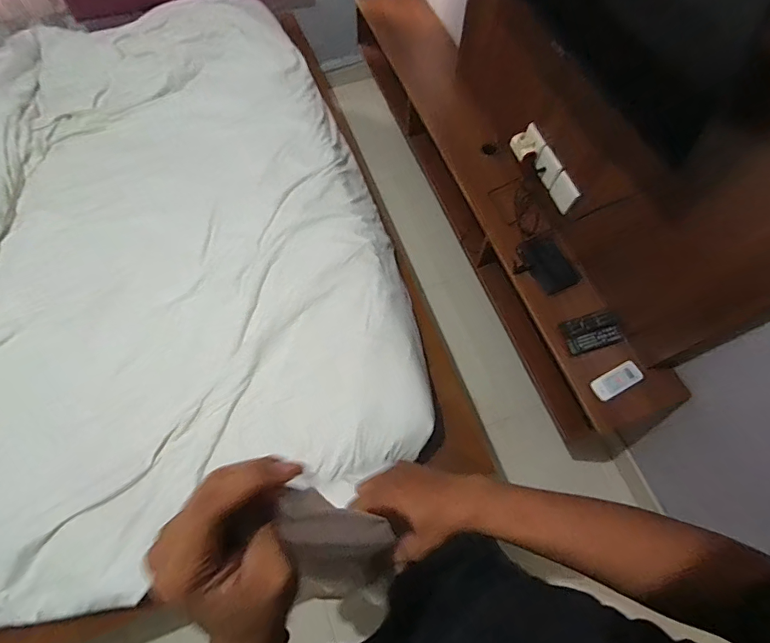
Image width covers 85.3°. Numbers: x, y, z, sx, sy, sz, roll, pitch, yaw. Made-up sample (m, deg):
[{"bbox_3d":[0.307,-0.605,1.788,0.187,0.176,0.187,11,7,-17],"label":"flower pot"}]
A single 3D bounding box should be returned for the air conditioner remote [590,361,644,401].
[{"bbox_3d":[0.617,0.157,1.111,0.138,0.017,0.059,-26,69,-11],"label":"air conditioner remote"}]

